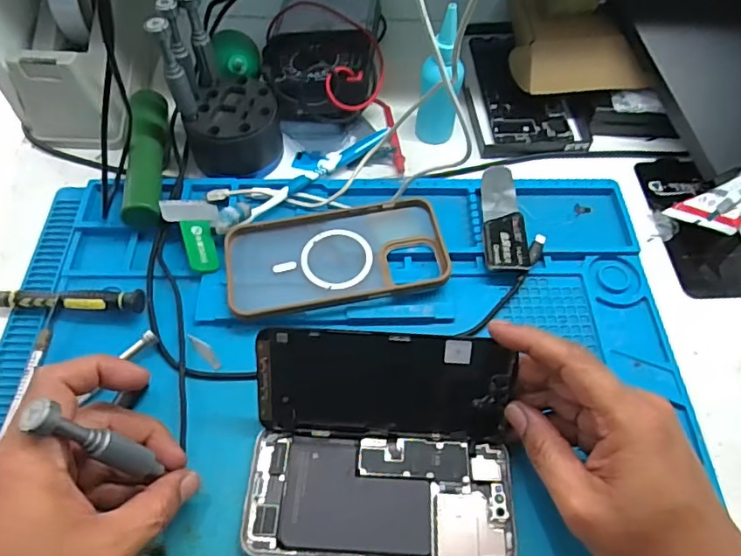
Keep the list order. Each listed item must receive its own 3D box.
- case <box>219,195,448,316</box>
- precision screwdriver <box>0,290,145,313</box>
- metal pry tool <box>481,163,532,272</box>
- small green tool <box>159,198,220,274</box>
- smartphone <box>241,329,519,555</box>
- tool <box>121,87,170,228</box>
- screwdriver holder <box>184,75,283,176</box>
[{"bbox_3d":[-0.028,-0.019,0.426,0.163,0.018,0.088,-10,58,-8],"label":"case"},{"bbox_3d":[-0.227,0.016,0.399,0.130,0.019,0.016,4,57,1],"label":"precision screwdriver"},{"bbox_3d":[0.109,-0.053,0.452,0.034,0.005,0.112,0,53,4],"label":"metal pry tool"},{"bbox_3d":[-0.141,-0.035,0.431,0.042,0.011,0.064,2,68,-20],"label":"small green tool"},{"bbox_3d":[0.007,0.099,0.322,0.156,0.063,0.116,3,57,1],"label":"smartphone"},{"bbox_3d":[-0.188,-0.107,0.471,0.030,0.033,0.155,-7,58,-6],"label":"tool"},{"bbox_3d":[-0.120,-0.133,0.486,0.078,0.054,0.071,1,57,-1],"label":"screwdriver holder"}]

